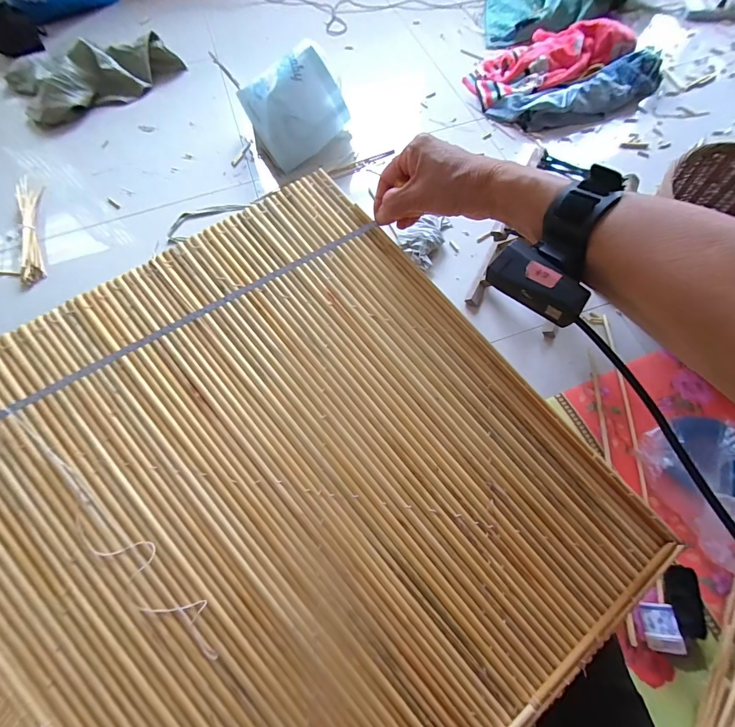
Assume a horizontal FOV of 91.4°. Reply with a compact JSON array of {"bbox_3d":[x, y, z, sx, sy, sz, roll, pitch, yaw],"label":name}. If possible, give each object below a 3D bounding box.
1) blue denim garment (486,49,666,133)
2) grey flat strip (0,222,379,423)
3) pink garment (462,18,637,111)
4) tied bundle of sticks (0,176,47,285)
[{"bbox_3d":[0.705,-0.888,1.181,0.573,0.088,0.157,-17,66,-5],"label":"blue denim garment"},{"bbox_3d":[-0.171,-0.030,0.315,0.422,0.008,0.008,-32,68,-15],"label":"grey flat strip"},{"bbox_3d":[0.618,-1.054,1.222,0.521,0.109,0.272,-13,66,-3],"label":"pink garment"},{"bbox_3d":[-1.026,-0.418,1.079,0.100,0.043,0.446,-17,66,-5],"label":"tied bundle of sticks"}]

